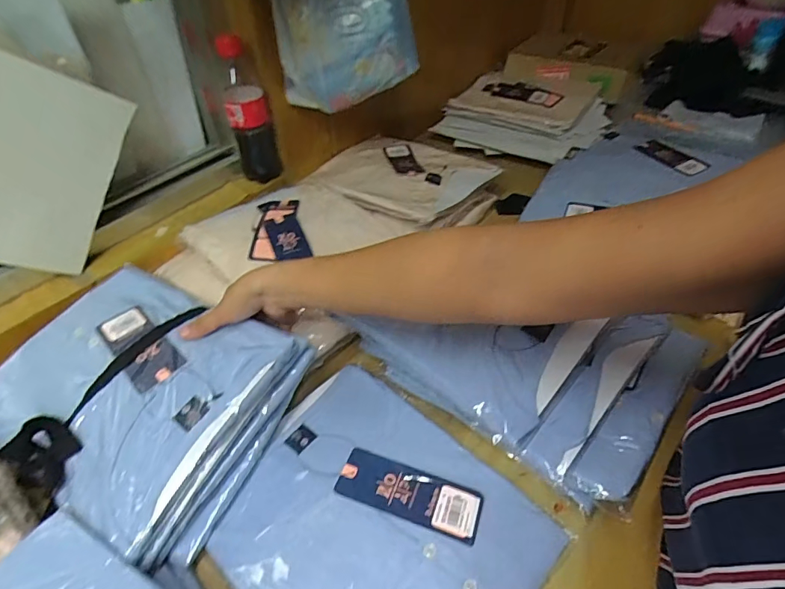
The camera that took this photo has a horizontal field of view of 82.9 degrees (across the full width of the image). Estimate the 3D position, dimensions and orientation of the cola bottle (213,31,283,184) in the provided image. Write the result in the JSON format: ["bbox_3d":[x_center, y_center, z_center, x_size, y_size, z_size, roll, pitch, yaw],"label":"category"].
[{"bbox_3d":[-0.197,-0.248,0.610,0.055,0.177,0.052,-15,46,-13],"label":"cola bottle"}]

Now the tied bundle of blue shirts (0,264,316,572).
[{"bbox_3d":[-0.242,0.086,0.424,0.268,0.072,0.212,19,48,20],"label":"tied bundle of blue shirts"}]

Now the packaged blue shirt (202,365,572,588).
[{"bbox_3d":[-0.017,0.184,0.371,0.247,0.030,0.211,31,53,29],"label":"packaged blue shirt"}]

